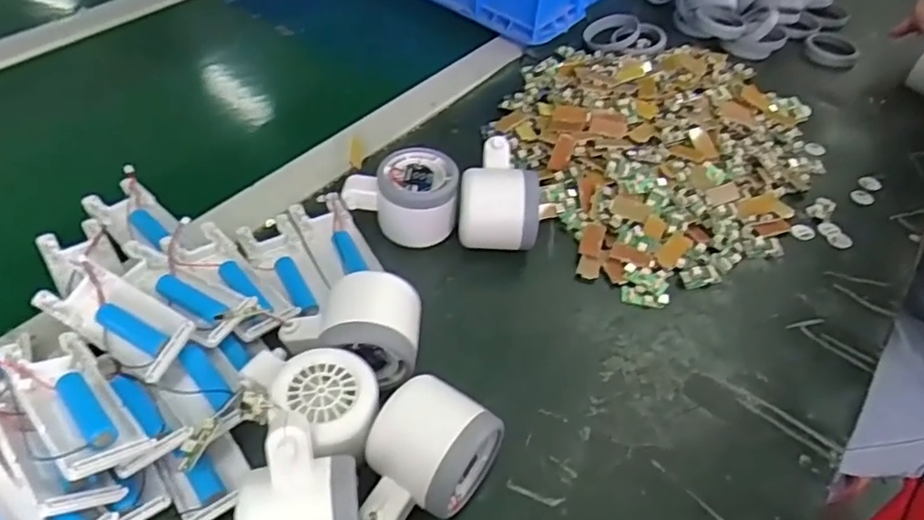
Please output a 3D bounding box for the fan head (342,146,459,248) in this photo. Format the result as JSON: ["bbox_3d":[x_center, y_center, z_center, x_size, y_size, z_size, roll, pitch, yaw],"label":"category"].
[{"bbox_3d":[-0.045,-0.050,0.480,0.084,0.052,0.055,8,48,1],"label":"fan head"}]

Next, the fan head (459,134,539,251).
[{"bbox_3d":[0.025,-0.043,0.476,0.056,0.061,0.073,3,48,-4],"label":"fan head"}]

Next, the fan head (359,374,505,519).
[{"bbox_3d":[-0.022,0.110,0.333,0.056,0.054,0.088,27,51,17],"label":"fan head"}]

